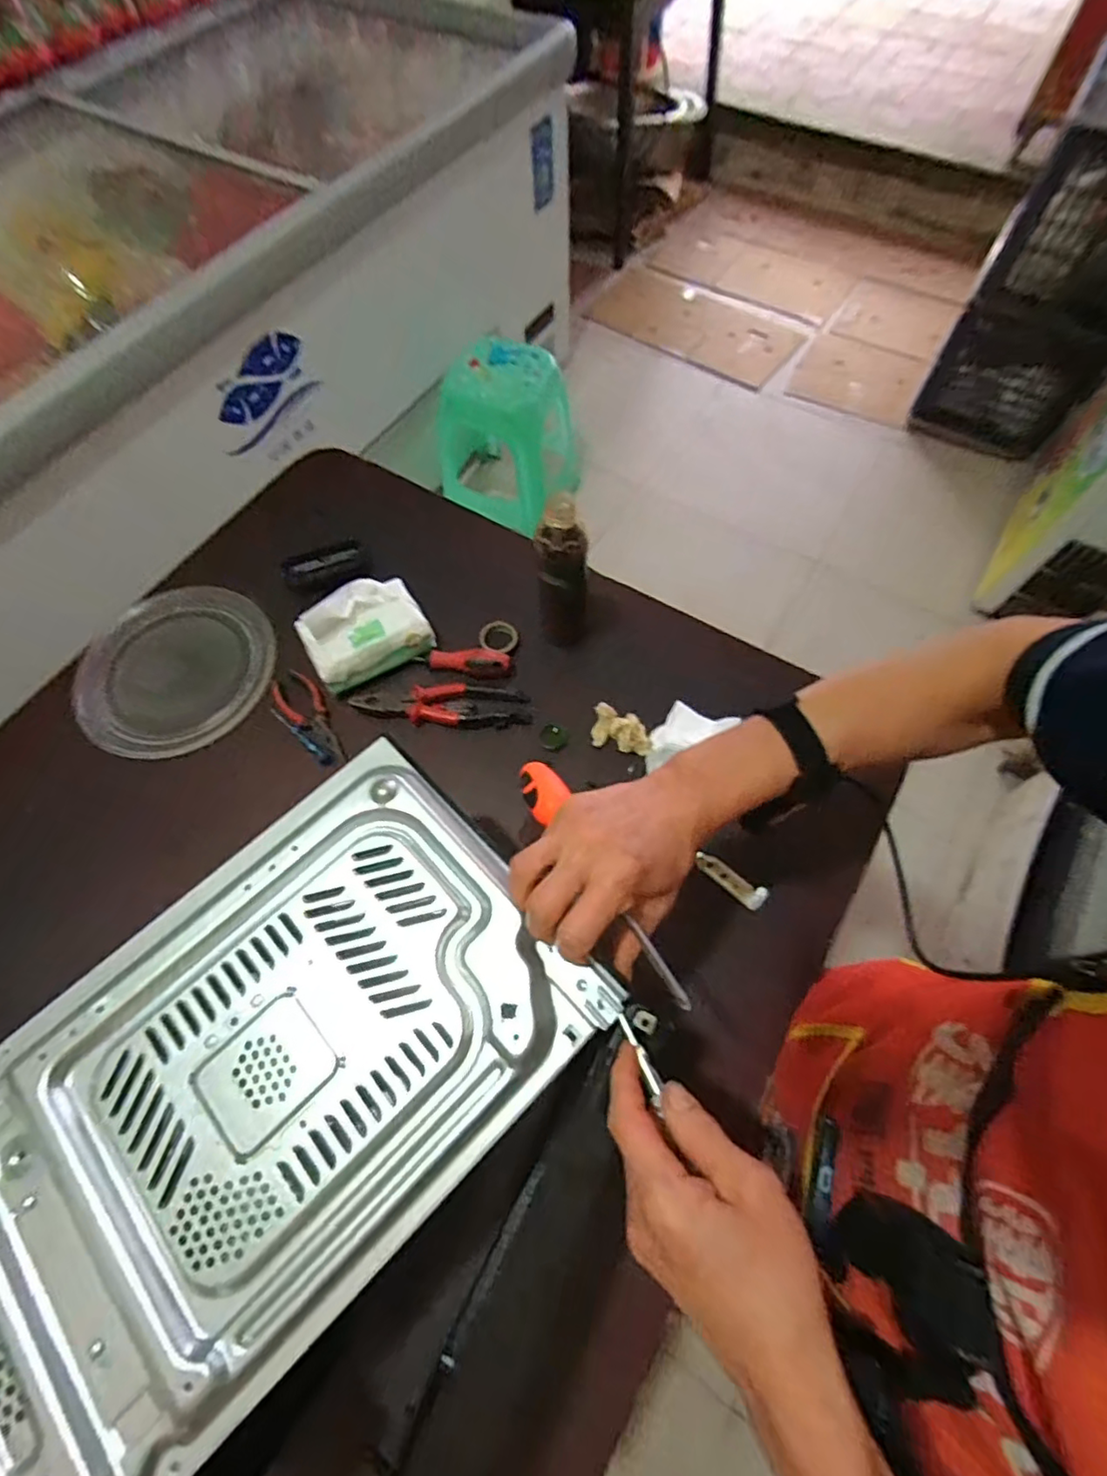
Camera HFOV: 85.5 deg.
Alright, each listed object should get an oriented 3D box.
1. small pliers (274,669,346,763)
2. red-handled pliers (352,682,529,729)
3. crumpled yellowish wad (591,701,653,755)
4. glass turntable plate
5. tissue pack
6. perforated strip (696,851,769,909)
[{"bbox_3d":[-0.290,-0.027,0.727,0.048,0.014,0.145,-41,70,-16],"label":"small pliers"},{"bbox_3d":[-0.133,-0.046,0.712,0.207,0.016,0.055,3,65,3],"label":"red-handled pliers"},{"bbox_3d":[0.081,-0.009,0.702,0.071,0.023,0.045,15,66,9],"label":"crumpled yellowish wad"},{"bbox_3d":[-0.475,-0.088,0.763,0.226,0.021,0.239,-1,65,2],"label":"glass turntable plate"},{"bbox_3d":[-0.227,-0.129,0.726,0.138,0.076,0.090,-29,67,-11],"label":"tissue pack"},{"bbox_3d":[0.188,0.151,0.631,0.075,0.011,0.023,30,69,15],"label":"perforated strip"}]

